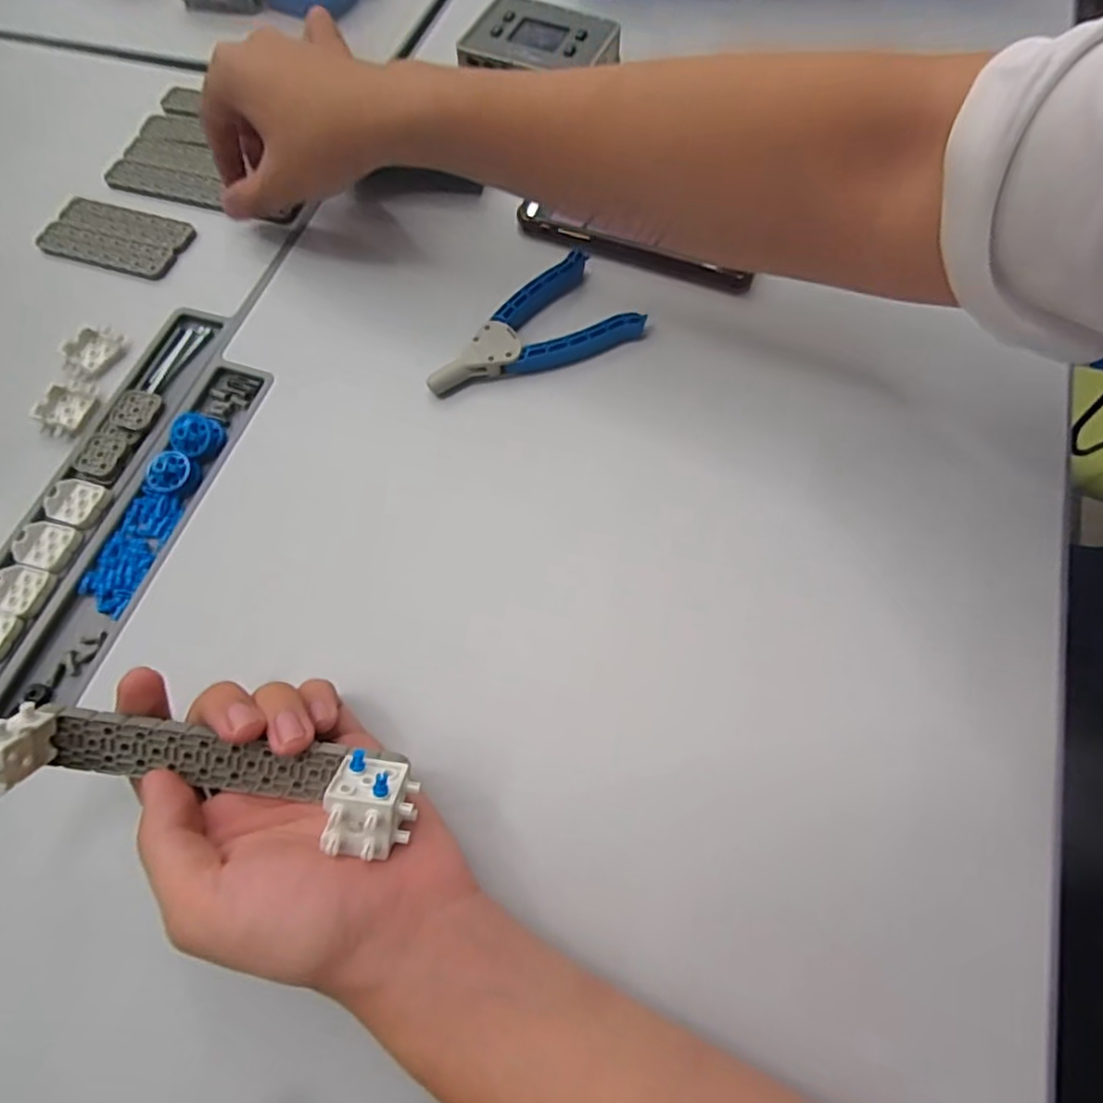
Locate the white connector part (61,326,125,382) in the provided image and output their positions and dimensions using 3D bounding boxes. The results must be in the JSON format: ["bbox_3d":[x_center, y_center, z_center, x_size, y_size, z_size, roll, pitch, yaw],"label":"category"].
[{"bbox_3d":[-0.287,-0.125,0.390,0.026,0.010,0.036,28,70,12],"label":"white connector part"}]

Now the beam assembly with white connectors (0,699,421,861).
[{"bbox_3d":[-0.131,0.086,0.237,0.154,0.039,0.033,9,68,3],"label":"beam assembly with white connectors"}]

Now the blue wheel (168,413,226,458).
[{"bbox_3d":[-0.203,-0.068,0.358,0.026,0.016,0.020,-42,73,-15],"label":"blue wheel"}]

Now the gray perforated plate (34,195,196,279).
[{"bbox_3d":[-0.302,-0.217,0.431,0.102,0.004,0.054,15,68,7],"label":"gray perforated plate"}]

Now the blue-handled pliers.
[{"bbox_3d":[-0.013,-0.128,0.376,0.129,0.017,0.068,-33,71,-12],"label":"blue-handled pliers"}]

